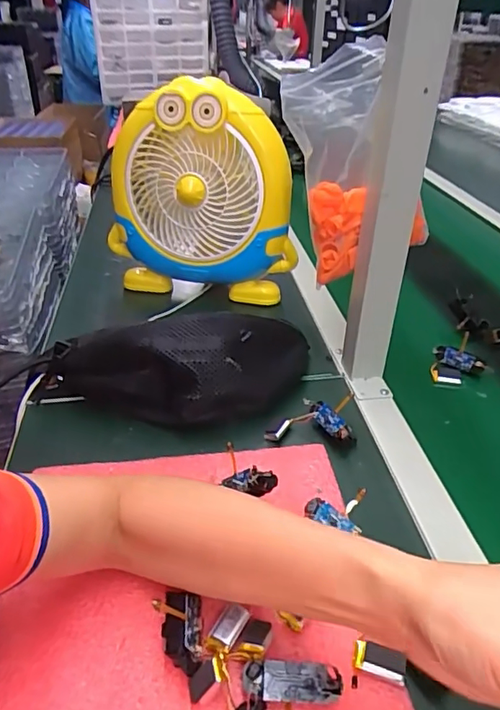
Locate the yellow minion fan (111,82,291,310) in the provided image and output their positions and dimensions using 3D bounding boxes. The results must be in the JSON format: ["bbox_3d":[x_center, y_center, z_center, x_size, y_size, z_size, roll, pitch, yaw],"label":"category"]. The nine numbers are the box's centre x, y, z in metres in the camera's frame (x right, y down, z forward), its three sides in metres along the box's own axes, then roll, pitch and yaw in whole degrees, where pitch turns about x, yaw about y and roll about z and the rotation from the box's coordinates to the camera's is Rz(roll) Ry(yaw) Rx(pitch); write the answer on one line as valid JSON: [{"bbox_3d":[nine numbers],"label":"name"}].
[{"bbox_3d":[-0.068,-0.210,0.702,0.256,0.259,0.087,6,34,7],"label":"yellow minion fan"}]

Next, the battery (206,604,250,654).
[{"bbox_3d":[-0.014,0.175,0.334,0.015,0.005,0.031,18,37,24],"label":"battery"}]

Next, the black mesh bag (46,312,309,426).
[{"bbox_3d":[-0.067,0.011,0.538,0.271,0.087,0.109,-6,34,-11],"label":"black mesh bag"}]

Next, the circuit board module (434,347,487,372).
[{"bbox_3d":[0.246,0.007,0.613,0.058,0.024,0.012,18,37,24],"label":"circuit board module"}]

